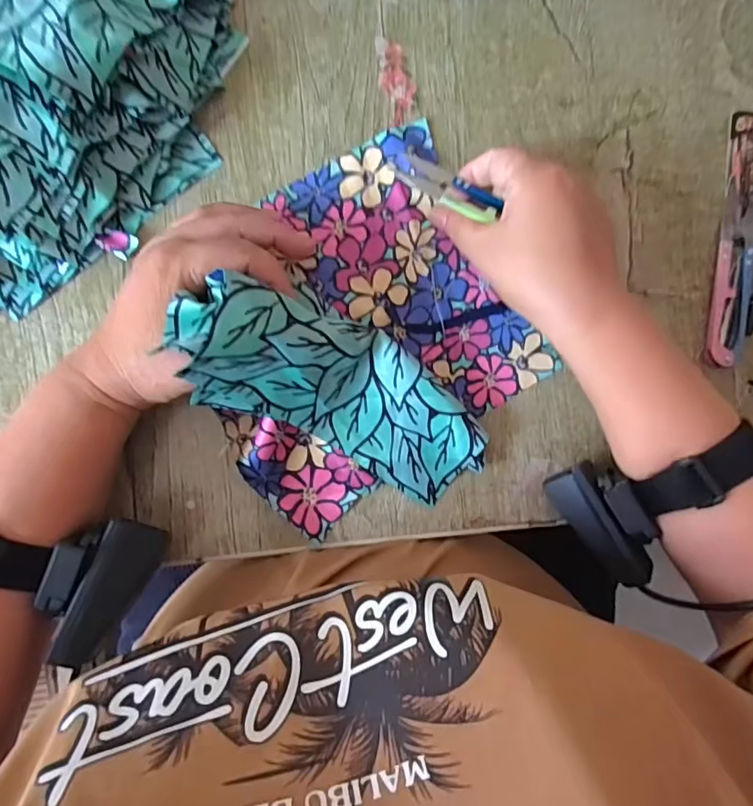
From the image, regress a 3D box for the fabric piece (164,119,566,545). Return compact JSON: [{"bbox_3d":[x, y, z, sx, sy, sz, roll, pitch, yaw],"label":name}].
[{"bbox_3d":[-0.002,-0.041,0.295,0.207,0.076,0.194,0,90,-4],"label":"fabric piece"}]

